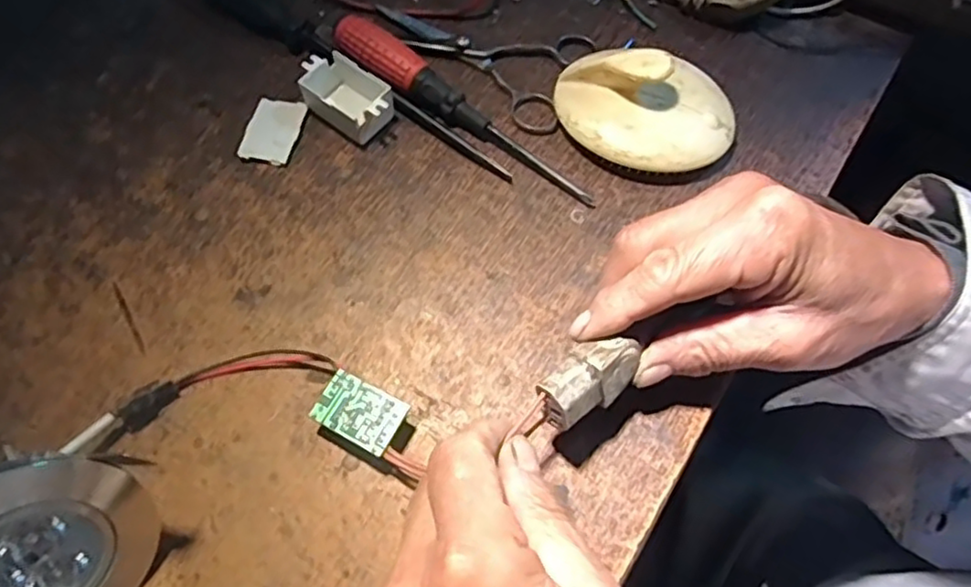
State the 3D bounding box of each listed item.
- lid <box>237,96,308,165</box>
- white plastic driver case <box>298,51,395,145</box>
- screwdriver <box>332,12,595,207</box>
[{"bbox_3d":[-0.111,-0.086,0.351,0.026,0.005,0.038,12,65,5],"label":"lid"},{"bbox_3d":[-0.070,-0.103,0.350,0.051,0.021,0.032,38,70,16],"label":"white plastic driver case"},{"bbox_3d":[-0.014,-0.097,0.347,0.164,0.024,0.021,33,69,14],"label":"screwdriver"}]

